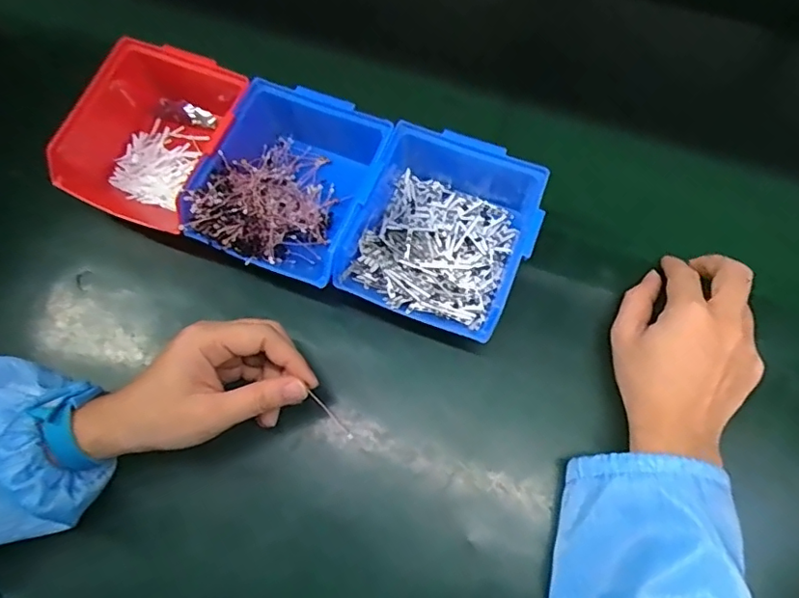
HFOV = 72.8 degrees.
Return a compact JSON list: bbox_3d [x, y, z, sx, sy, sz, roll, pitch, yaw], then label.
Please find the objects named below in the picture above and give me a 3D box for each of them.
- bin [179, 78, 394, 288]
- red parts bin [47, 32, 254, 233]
[{"bbox_3d":[-0.081,-0.092,0.441,0.126,0.081,0.160,25,72,9],"label":"bin"},{"bbox_3d":[-0.207,-0.137,0.465,0.119,0.076,0.150,24,72,9],"label":"red parts bin"}]

